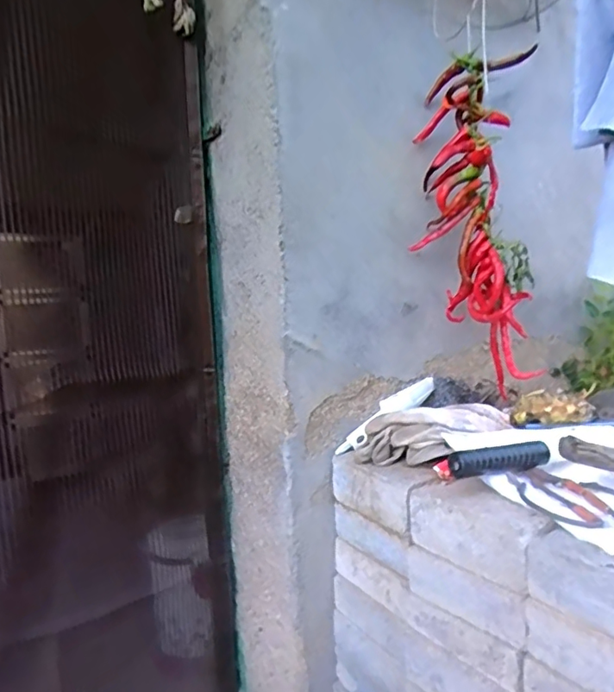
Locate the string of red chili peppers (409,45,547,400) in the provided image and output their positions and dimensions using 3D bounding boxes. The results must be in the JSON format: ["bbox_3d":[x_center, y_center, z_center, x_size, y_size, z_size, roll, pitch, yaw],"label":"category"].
[{"bbox_3d":[0.238,-0.173,0.755,0.147,0.433,0.089,-4,4,-7],"label":"string of red chili peppers"}]

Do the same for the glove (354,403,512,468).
[{"bbox_3d":[0.169,0.113,0.682,0.210,0.057,0.077,-4,4,-7],"label":"glove"}]

